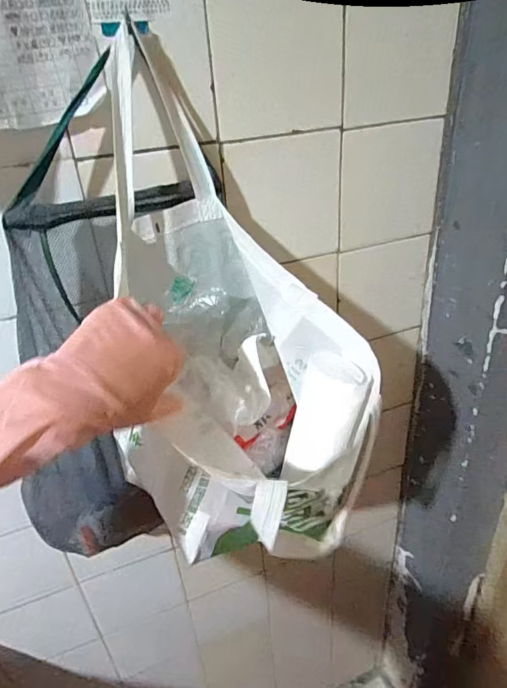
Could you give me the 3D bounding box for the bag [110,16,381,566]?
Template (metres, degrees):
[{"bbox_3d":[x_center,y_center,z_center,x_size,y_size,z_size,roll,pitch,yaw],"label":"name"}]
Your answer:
[{"bbox_3d":[-0.034,-0.030,0.466,0.212,0.490,0.175,-17,-1,-19],"label":"bag"}]

